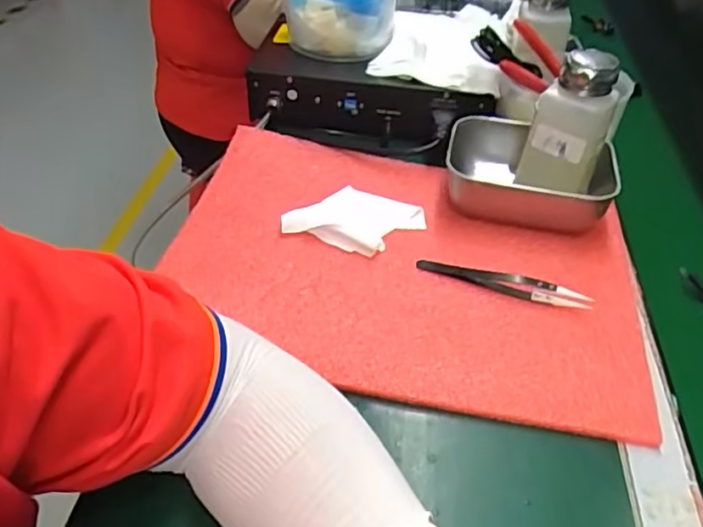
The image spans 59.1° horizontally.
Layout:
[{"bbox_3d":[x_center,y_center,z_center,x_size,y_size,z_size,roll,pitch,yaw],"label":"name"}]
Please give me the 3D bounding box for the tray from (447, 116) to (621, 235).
[{"bbox_3d":[0.146,-0.070,0.520,0.139,0.047,0.105,14,43,12],"label":"tray"}]

